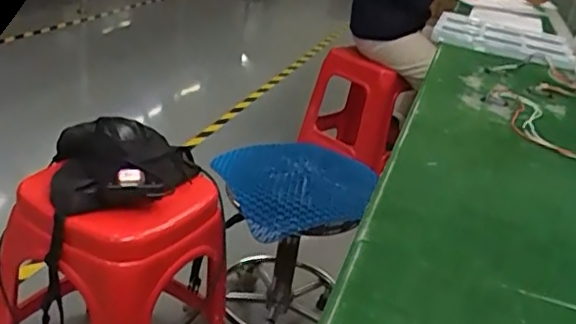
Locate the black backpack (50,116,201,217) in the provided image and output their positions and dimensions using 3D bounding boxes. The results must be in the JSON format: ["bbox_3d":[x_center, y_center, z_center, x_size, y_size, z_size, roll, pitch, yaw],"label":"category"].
[{"bbox_3d":[-0.297,-0.001,1.118,0.256,0.088,0.228,-1,27,-21],"label":"black backpack"}]

